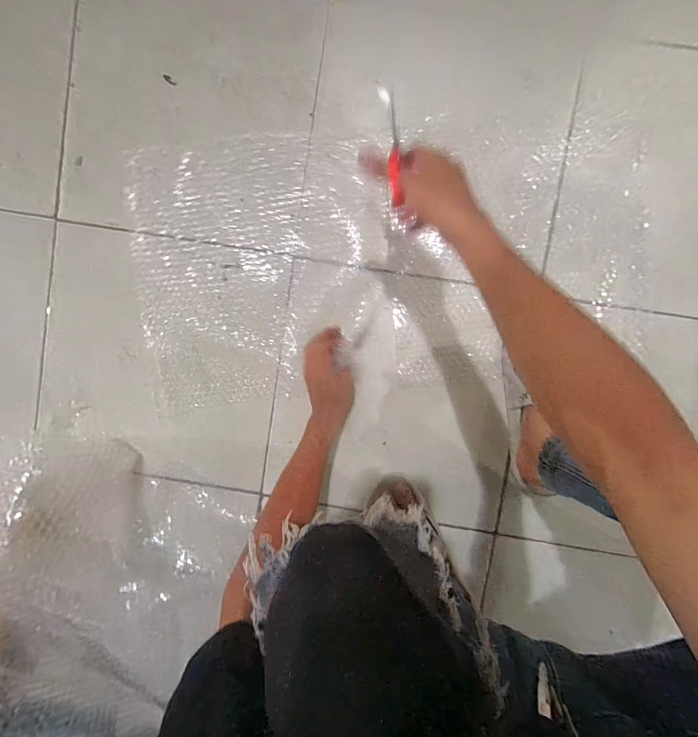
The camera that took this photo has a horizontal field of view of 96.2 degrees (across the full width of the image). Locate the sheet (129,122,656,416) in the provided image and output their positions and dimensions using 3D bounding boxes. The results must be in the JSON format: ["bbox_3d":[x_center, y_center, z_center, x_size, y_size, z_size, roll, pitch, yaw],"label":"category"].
[{"bbox_3d":[0.055,-0.174,0.496,0.784,0.019,0.408,-6,93,1],"label":"sheet"}]

